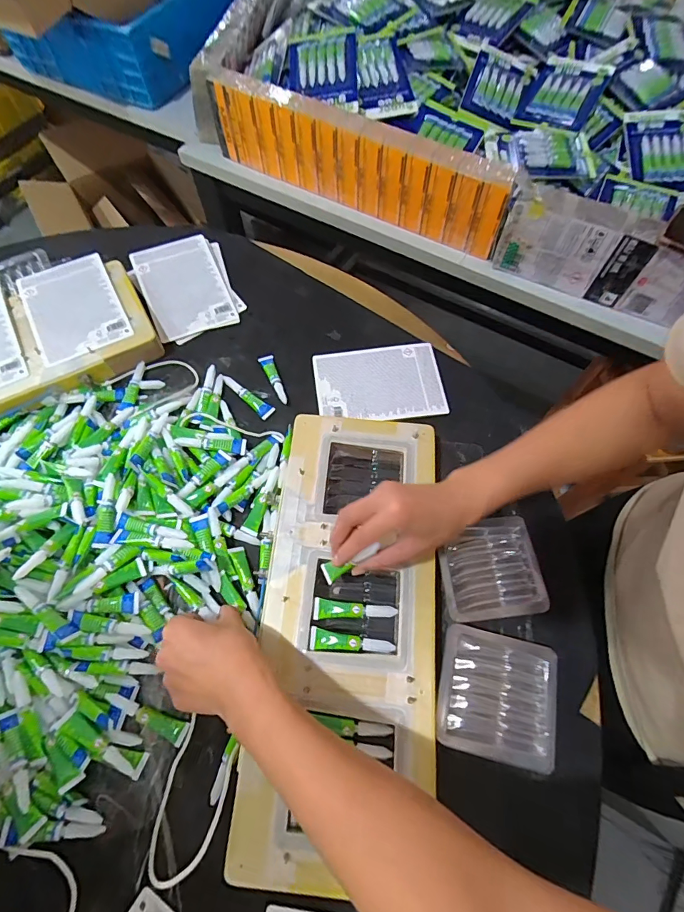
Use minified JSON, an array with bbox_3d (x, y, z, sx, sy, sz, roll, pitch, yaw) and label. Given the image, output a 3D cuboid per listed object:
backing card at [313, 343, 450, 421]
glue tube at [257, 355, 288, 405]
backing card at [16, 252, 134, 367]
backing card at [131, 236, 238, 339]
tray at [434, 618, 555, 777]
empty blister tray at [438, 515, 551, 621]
[{"bbox_3d":[0.050,-0.098,0.566,0.167,0.007,0.113,-6,67,-3],"label":"backing card"},{"bbox_3d":[-0.093,-0.103,0.565,0.019,0.013,0.078,-18,66,-8],"label":"glue tube"},{"bbox_3d":[-0.368,-0.208,0.571,0.115,0.010,0.173,-26,68,-11],"label":"backing card"},{"bbox_3d":[-0.235,-0.254,0.625,0.113,0.006,0.162,-22,77,-10],"label":"backing card"},{"bbox_3d":[0.148,0.226,0.396,0.108,0.011,0.103,13,66,6],"label":"tray"},{"bbox_3d":[0.161,0.120,0.454,0.106,0.016,0.101,-5,65,-2],"label":"empty blister tray"}]

